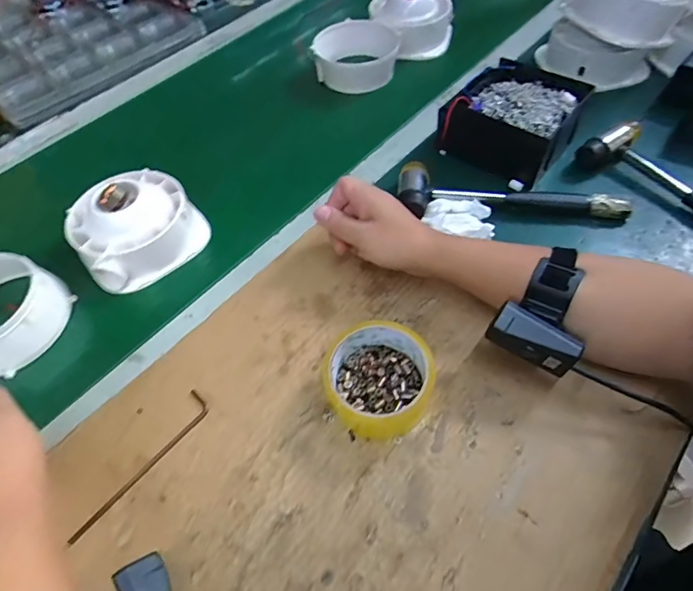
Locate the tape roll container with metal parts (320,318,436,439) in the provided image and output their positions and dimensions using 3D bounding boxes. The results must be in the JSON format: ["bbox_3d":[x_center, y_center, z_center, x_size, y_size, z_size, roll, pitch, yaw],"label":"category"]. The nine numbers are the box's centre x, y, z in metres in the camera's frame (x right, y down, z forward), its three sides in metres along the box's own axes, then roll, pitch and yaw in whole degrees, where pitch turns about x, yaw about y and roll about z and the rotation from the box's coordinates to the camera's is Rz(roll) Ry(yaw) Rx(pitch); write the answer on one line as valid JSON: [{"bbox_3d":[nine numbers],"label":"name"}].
[{"bbox_3d":[0.027,0.071,0.376,0.089,0.043,0.088,-2,56,3],"label":"tape roll container with metal parts"}]

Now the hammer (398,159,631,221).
[{"bbox_3d":[0.184,-0.118,0.497,0.246,0.032,0.076,0,56,4],"label":"hammer"}]

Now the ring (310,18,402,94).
[{"bbox_3d":[0.012,-0.379,0.694,0.138,0.064,0.133,-2,58,3],"label":"ring"}]

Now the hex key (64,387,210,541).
[{"bbox_3d":[-0.165,0.140,0.361,0.023,0.005,0.138,26,62,19],"label":"hex key"}]

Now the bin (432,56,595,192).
[{"bbox_3d":[0.202,-0.214,0.538,0.138,0.066,0.140,37,66,24],"label":"bin"}]

